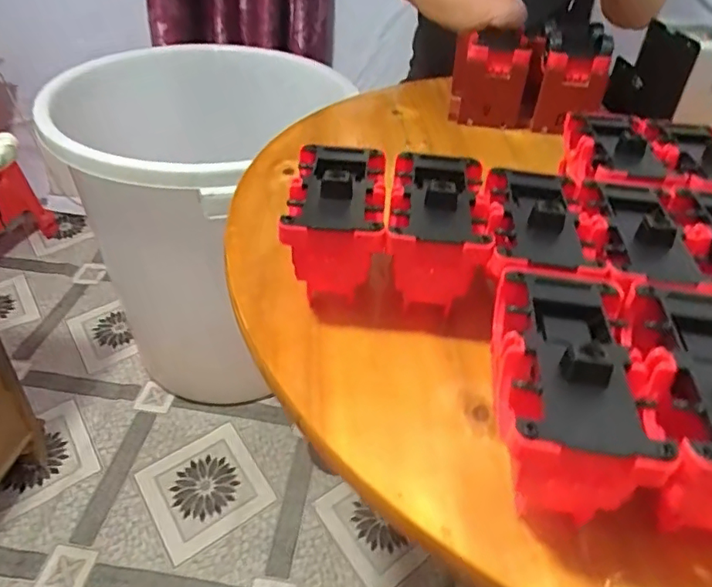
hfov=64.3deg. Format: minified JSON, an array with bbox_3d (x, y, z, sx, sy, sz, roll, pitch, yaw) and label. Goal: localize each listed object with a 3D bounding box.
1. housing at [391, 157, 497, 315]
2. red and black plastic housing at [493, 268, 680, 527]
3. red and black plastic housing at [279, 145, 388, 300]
[{"bbox_3d":[0.063,-0.053,0.484,0.082,0.093,0.154,7,38,3],"label":"housing"},{"bbox_3d":[0.122,0.062,0.354,0.080,0.102,0.154,9,38,6],"label":"red and black plastic housing"},{"bbox_3d":[-0.017,-0.067,0.490,0.081,0.086,0.145,3,38,-2],"label":"red and black plastic housing"}]

